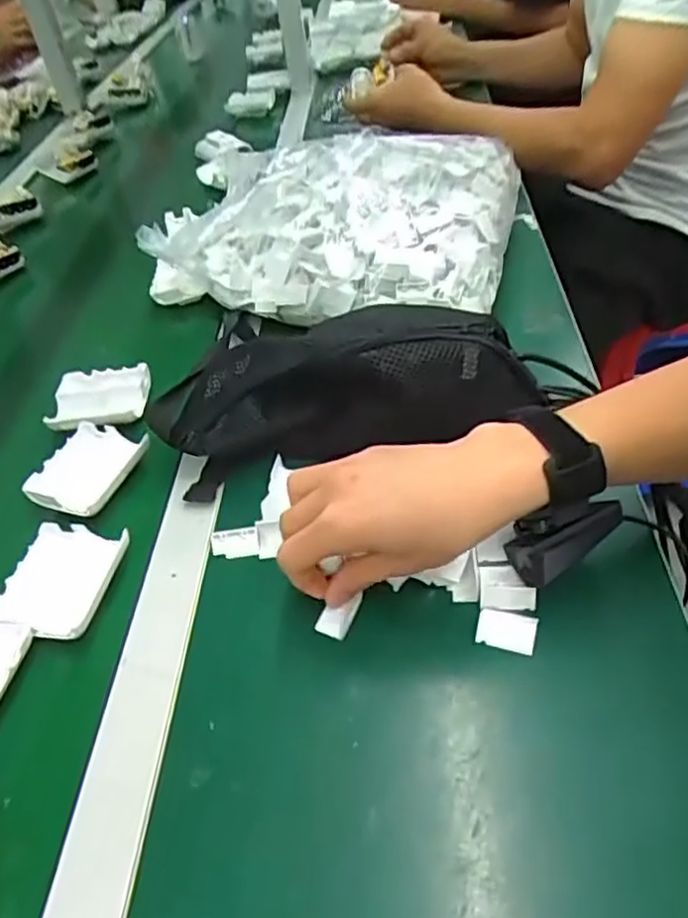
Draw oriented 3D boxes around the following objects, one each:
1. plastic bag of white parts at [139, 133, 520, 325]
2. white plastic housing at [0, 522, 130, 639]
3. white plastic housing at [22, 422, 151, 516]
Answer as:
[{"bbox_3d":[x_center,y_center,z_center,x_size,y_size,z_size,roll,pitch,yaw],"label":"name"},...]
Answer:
[{"bbox_3d":[0.006,-0.268,0.724,0.332,0.107,0.292,6,41,17],"label":"plastic bag of white parts"},{"bbox_3d":[-0.192,0.081,0.459,0.066,0.016,0.078,5,43,13],"label":"white plastic housing"},{"bbox_3d":[-0.204,0.003,0.536,0.078,0.012,0.084,13,46,21],"label":"white plastic housing"}]

